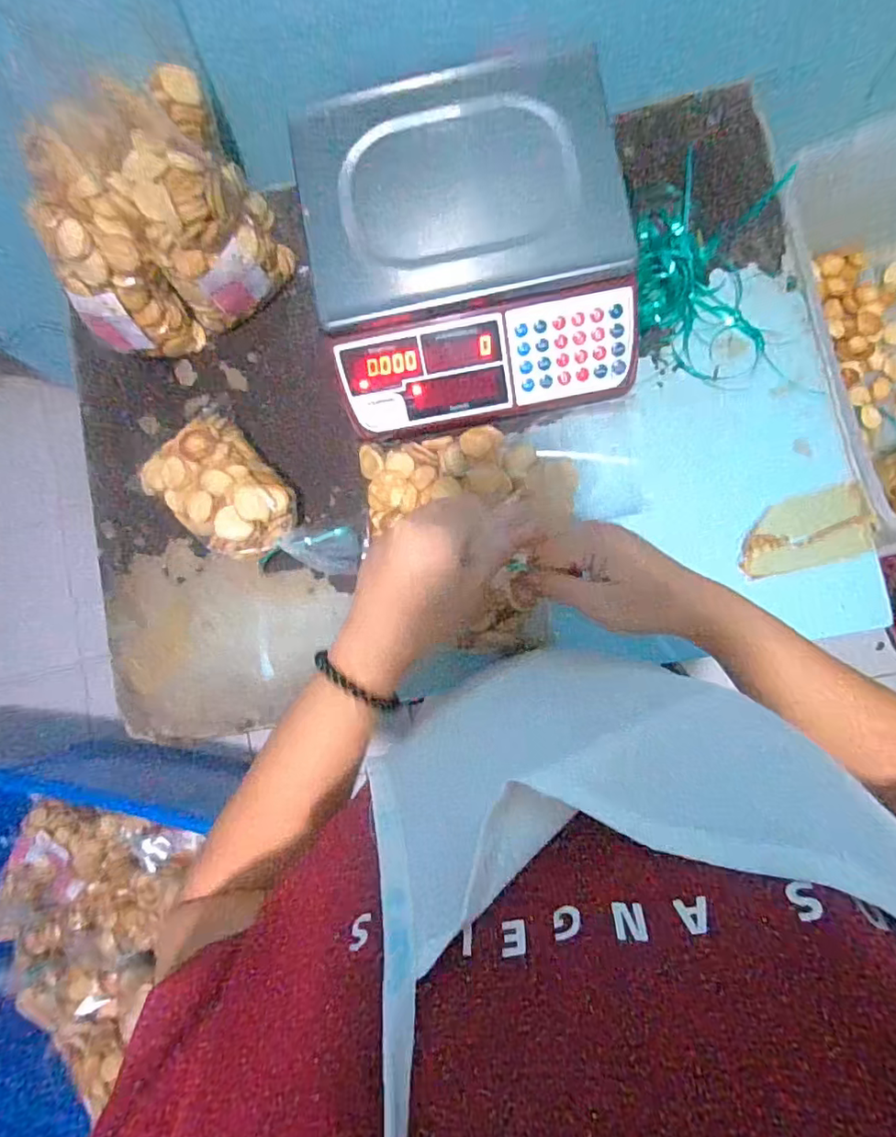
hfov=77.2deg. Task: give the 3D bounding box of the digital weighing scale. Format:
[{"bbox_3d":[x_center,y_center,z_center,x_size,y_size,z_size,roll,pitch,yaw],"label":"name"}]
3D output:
[{"bbox_3d":[0.017,-0.315,0.546,0.296,0.089,0.326,-9,83,4],"label":"digital weighing scale"}]

